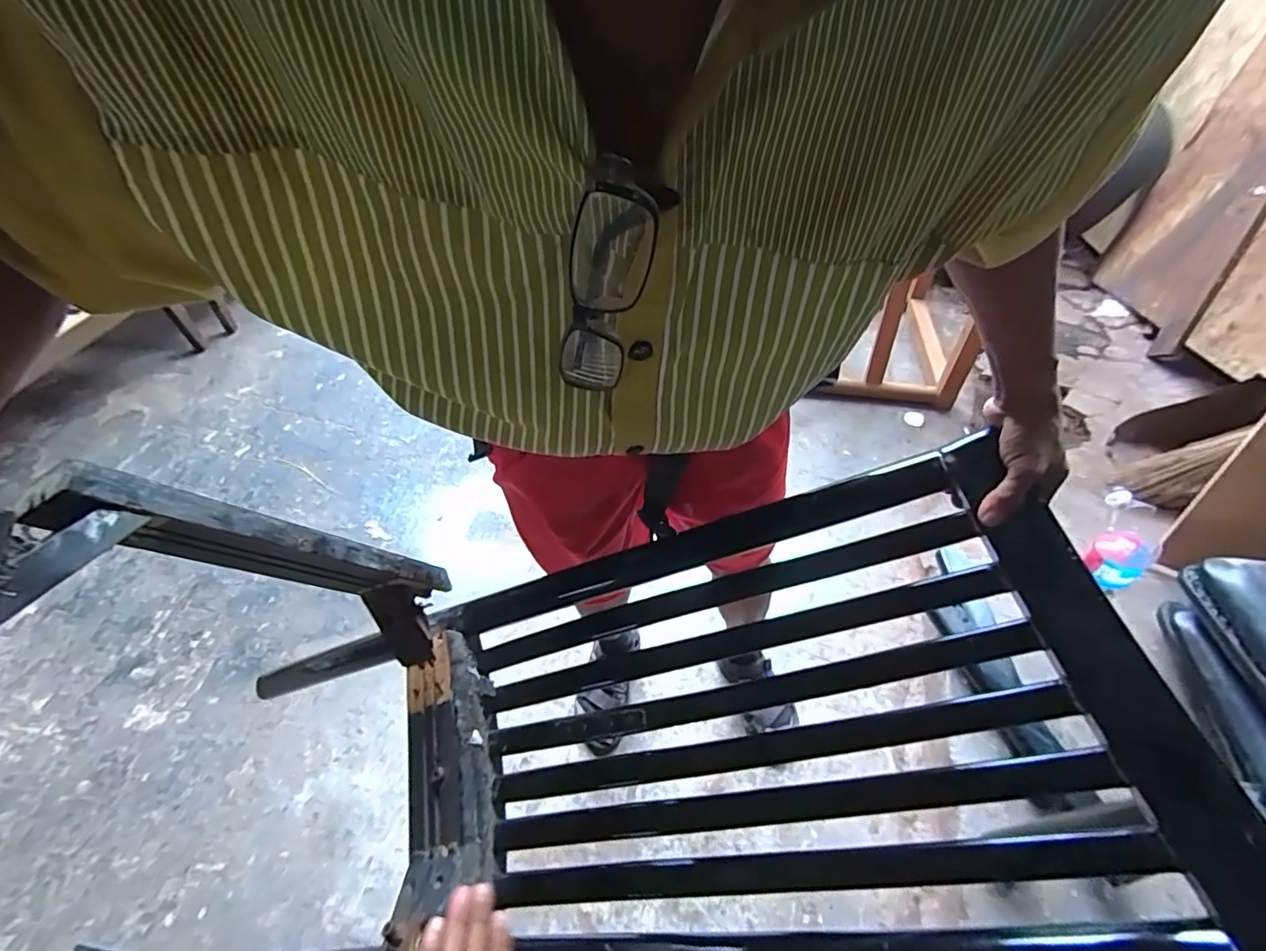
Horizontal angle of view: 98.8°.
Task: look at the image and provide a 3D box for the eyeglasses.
[{"bbox_3d":[-0.017,-0.080,0.248,0.026,0.136,0.038,-36,80,-21],"label":"eyeglasses"}]

